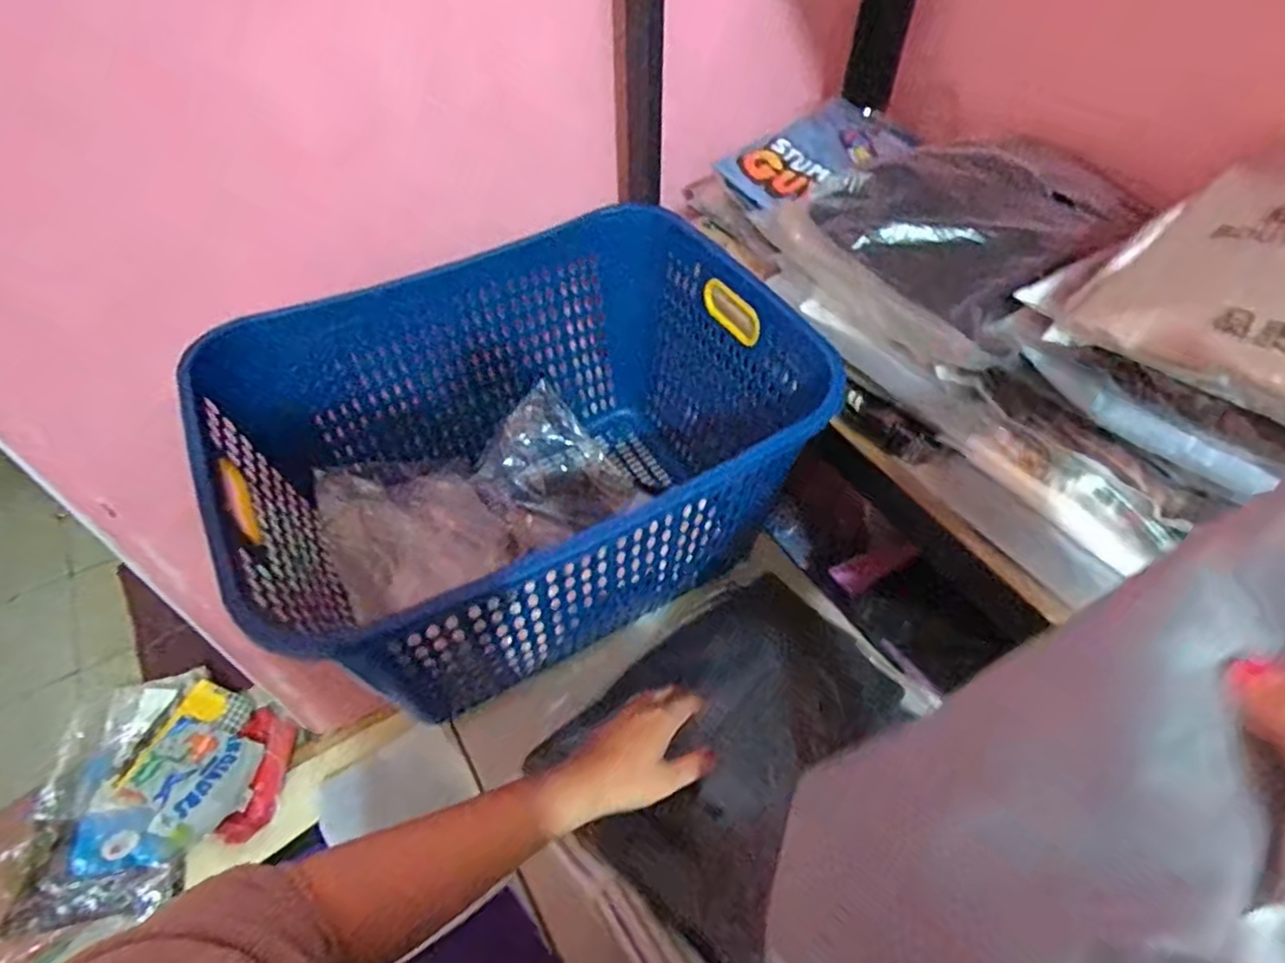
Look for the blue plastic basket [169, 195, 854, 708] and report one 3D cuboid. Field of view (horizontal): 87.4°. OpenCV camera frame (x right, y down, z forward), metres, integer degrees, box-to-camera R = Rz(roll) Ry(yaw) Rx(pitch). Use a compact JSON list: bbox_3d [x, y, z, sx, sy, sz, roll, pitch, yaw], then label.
[{"bbox_3d":[-0.120,-0.027,0.741,0.538,0.288,0.407,-26,54,-20],"label":"blue plastic basket"}]

